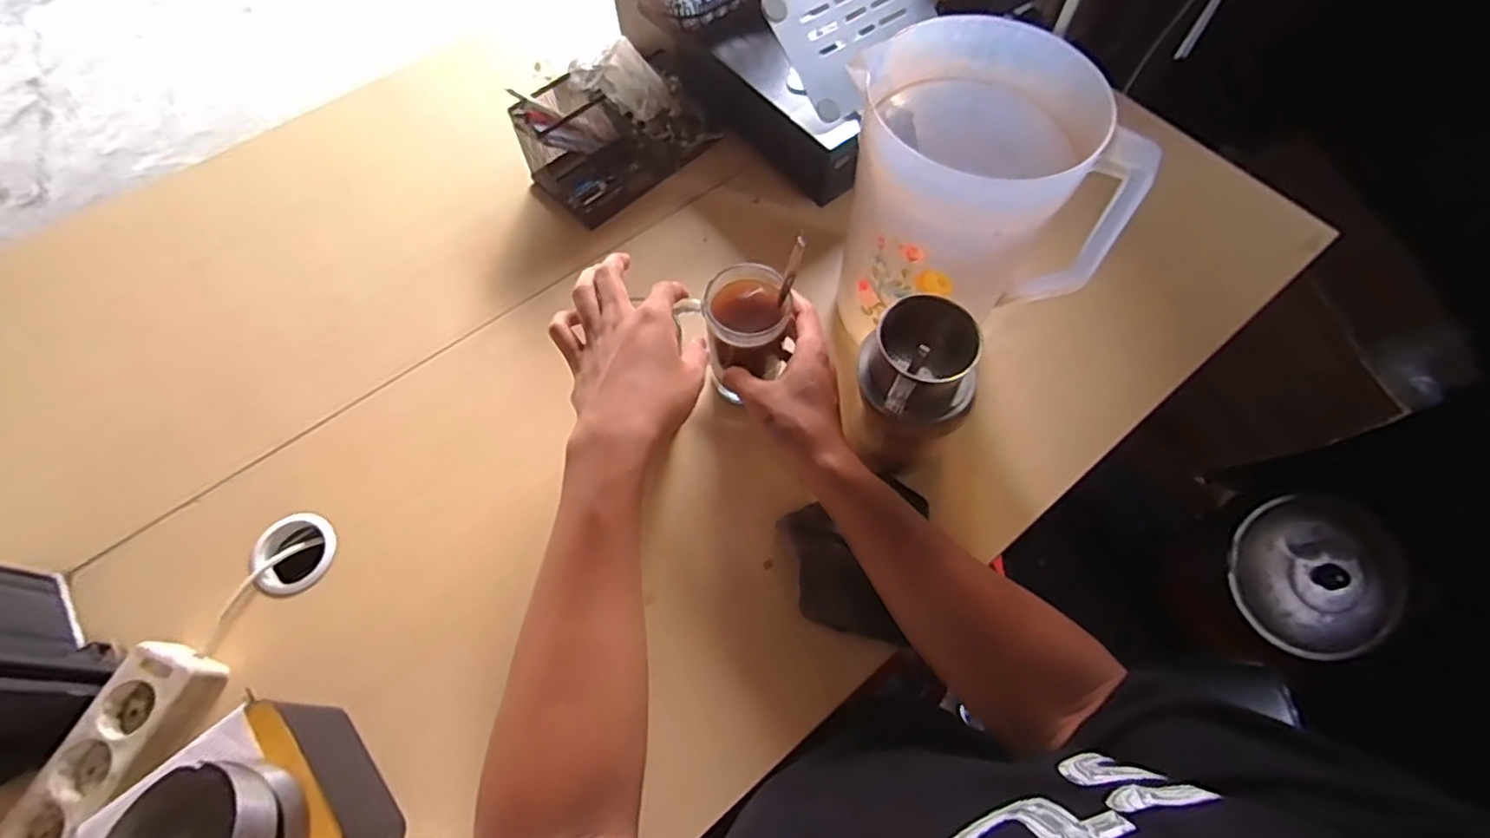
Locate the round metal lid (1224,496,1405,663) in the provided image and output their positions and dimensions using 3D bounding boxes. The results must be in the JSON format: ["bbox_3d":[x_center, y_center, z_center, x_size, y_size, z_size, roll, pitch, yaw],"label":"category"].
[{"bbox_3d":[1.099,0.302,1.237,0.273,0.042,0.305,-9,76,23],"label":"round metal lid"}]

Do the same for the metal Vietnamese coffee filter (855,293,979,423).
[{"bbox_3d":[0.131,-0.044,0.482,0.080,0.055,0.081,0,65,-1],"label":"metal Vietnamese coffee filter"}]

